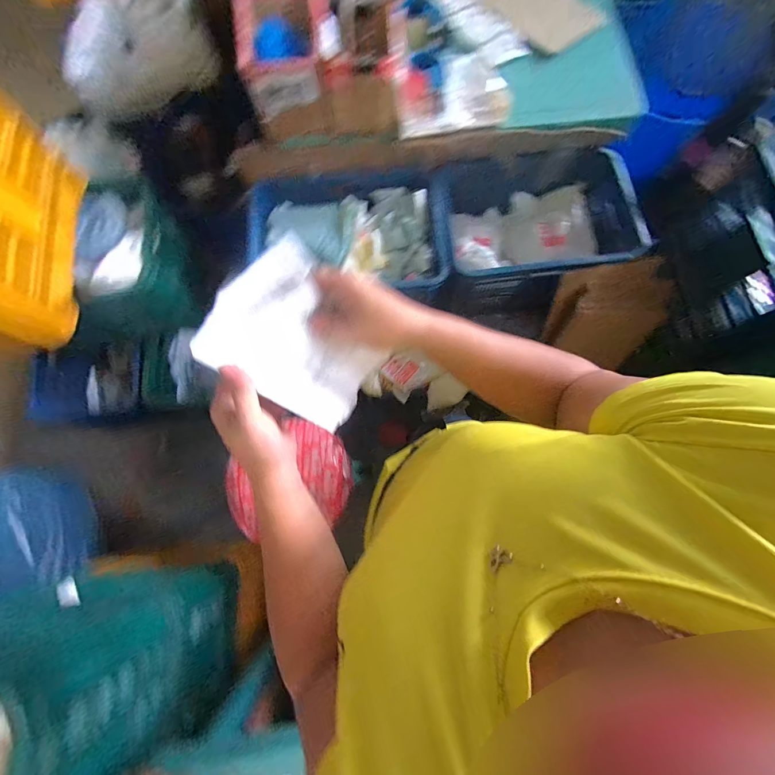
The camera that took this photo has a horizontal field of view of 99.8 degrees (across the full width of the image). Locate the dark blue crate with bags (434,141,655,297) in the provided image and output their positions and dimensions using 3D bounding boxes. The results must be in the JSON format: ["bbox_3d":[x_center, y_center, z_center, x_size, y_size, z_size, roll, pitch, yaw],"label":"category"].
[{"bbox_3d":[0.431,-0.475,0.981,0.501,0.210,0.402,-9,76,-2],"label":"dark blue crate with bags"}]

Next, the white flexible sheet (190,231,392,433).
[{"bbox_3d":[-0.081,-0.046,0.333,0.166,0.016,0.140,41,67,-29],"label":"white flexible sheet"}]

